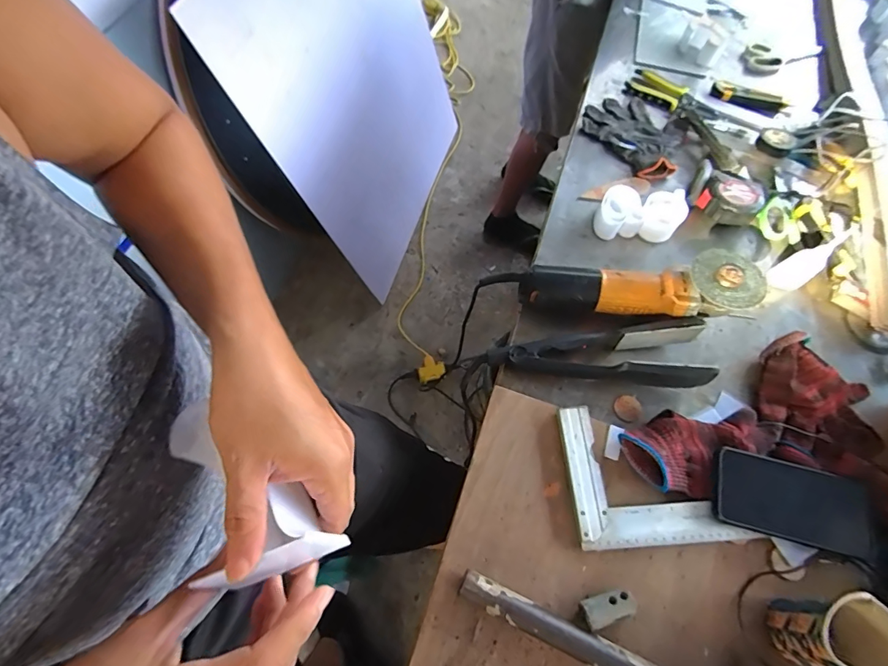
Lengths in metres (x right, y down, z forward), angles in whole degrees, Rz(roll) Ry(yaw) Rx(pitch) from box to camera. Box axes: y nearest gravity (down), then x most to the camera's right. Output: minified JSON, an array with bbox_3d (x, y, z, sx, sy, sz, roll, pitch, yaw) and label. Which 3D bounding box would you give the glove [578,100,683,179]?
[{"bbox_3d":[0.336,-0.347,0.755,0.137,0.020,0.183,-32,67,-16],"label":"glove"}]

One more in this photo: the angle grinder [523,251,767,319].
[{"bbox_3d":[0.249,-0.058,0.569,0.279,0.082,0.080,4,62,1],"label":"angle grinder"}]

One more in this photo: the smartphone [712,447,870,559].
[{"bbox_3d":[0.374,0.182,0.471,0.154,0.008,0.079,15,69,4],"label":"smartphone"}]

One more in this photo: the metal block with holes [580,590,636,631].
[{"bbox_3d":[0.161,0.271,0.430,0.051,0.022,0.025,-12,63,-7],"label":"metal block with holes"}]

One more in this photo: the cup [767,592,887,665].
[{"bbox_3d":[0.356,0.276,0.392,0.086,0.091,0.073,9,63,3],"label":"cup"}]

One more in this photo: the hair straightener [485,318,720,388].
[{"bbox_3d":[0.189,0.024,0.553,0.269,0.050,0.081,2,62,0],"label":"hair straightener"}]

